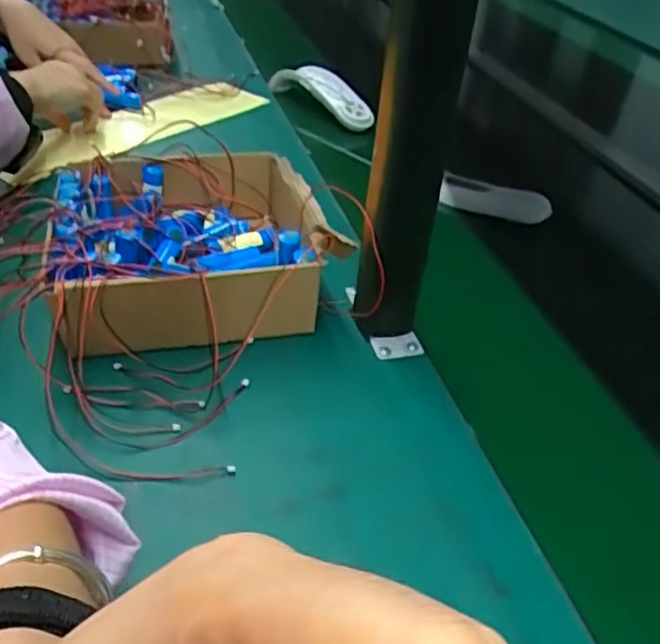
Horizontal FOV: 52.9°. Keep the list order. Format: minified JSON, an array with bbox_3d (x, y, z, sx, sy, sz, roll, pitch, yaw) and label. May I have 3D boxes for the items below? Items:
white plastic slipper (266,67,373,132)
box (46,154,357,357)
[{"bbox_3d":[-0.021,-0.315,0.915,0.178,0.059,0.031,29,45,29],"label":"white plastic slipper"},{"bbox_3d":[-0.121,-0.066,0.568,0.215,0.079,0.203,-10,40,-16],"label":"box"}]

